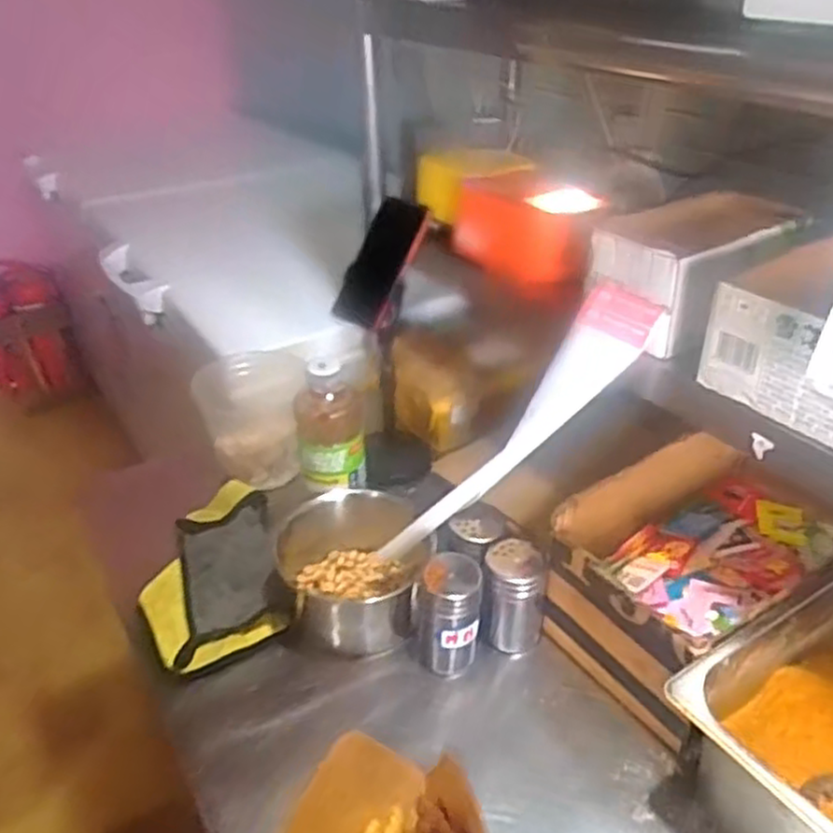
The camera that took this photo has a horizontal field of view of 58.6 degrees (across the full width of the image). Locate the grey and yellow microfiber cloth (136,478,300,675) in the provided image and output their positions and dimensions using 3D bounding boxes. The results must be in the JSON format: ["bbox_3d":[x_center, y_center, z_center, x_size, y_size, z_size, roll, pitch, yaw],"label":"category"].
[{"bbox_3d":[-0.243,0.178,0.875,0.165,0.058,0.247,-12,34,-17],"label":"grey and yellow microfiber cloth"}]

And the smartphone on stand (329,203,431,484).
[{"bbox_3d":[-0.044,-0.071,1.009,0.118,0.392,0.121,-4,32,-5],"label":"smartphone on stand"}]

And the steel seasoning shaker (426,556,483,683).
[{"bbox_3d":[0.035,0.207,0.771,0.063,0.129,0.052,4,32,8],"label":"steel seasoning shaker"}]

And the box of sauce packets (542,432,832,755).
[{"bbox_3d":[0.317,0.153,0.794,0.342,0.155,0.211,-22,38,-30],"label":"box of sauce packets"}]

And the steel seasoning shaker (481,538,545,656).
[{"bbox_3d":[0.105,0.195,0.800,0.064,0.115,0.056,7,33,12],"label":"steel seasoning shaker"}]

